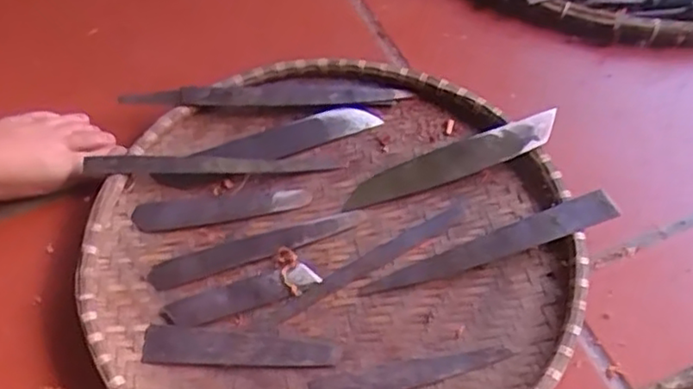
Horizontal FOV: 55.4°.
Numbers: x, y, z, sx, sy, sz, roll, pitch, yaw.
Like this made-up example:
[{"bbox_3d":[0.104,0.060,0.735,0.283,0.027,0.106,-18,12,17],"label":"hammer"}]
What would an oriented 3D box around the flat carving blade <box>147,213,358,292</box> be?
[{"bbox_3d":[-0.066,0.037,0.485,0.153,0.004,0.026,-16,59,-8],"label":"flat carving blade"}]

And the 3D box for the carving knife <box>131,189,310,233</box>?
[{"bbox_3d":[-0.095,0.010,0.501,0.130,0.006,0.025,-8,58,-3],"label":"carving knife"}]

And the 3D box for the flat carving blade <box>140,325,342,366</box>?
[{"bbox_3d":[-0.072,0.102,0.445,0.128,0.004,0.025,0,58,2],"label":"flat carving blade"}]

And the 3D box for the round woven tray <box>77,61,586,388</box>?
[{"bbox_3d":[-0.015,0.036,0.468,0.322,0.037,0.304,-1,58,1],"label":"round woven tray"}]

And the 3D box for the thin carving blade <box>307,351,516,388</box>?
[{"bbox_3d":[0.041,0.117,0.432,0.131,0.004,0.021,-10,58,-5],"label":"thin carving blade"}]

